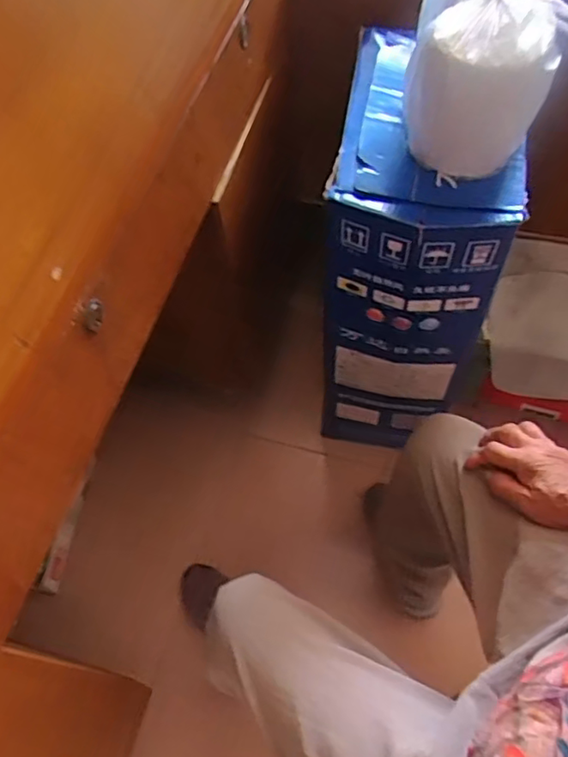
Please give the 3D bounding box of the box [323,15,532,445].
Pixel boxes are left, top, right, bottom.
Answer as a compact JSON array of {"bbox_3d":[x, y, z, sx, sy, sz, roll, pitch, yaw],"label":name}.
[{"bbox_3d":[0.188,-0.142,0.931,0.211,0.604,0.309,10,60,10],"label":"box"}]

